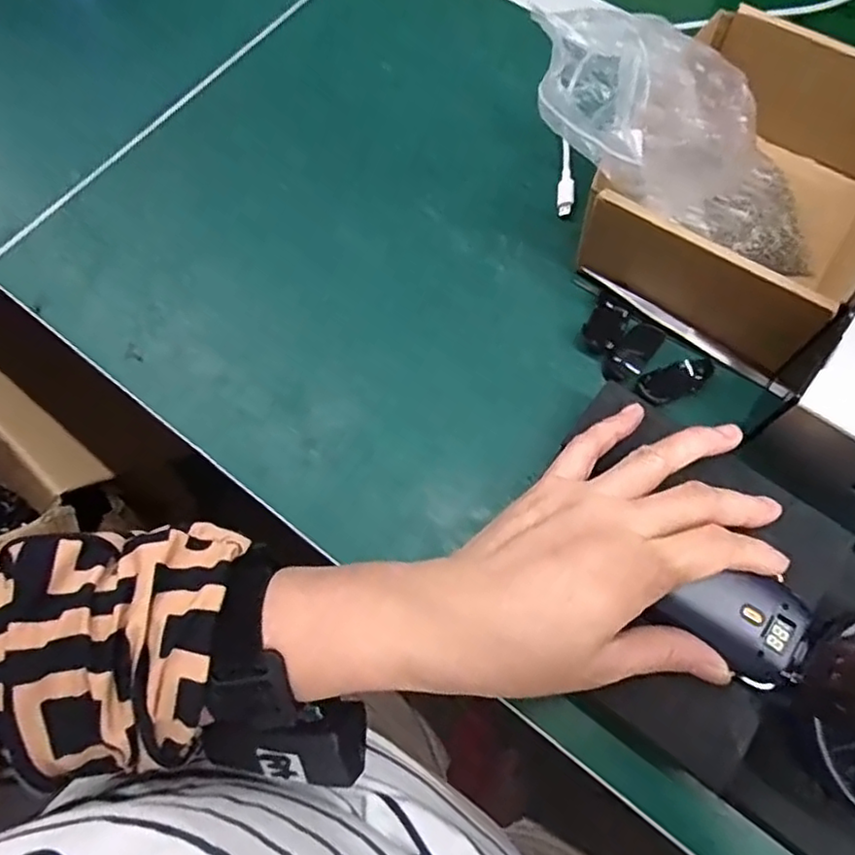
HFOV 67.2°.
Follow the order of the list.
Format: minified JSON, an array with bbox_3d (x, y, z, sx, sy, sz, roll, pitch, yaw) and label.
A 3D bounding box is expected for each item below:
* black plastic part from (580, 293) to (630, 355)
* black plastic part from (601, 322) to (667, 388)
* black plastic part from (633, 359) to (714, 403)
[{"bbox_3d":[0.103,-0.059,0.374,0.020,0.009,0.033,29,70,12],"label":"black plastic part"},{"bbox_3d":[0.118,-0.043,0.368,0.020,0.008,0.041,36,72,14],"label":"black plastic part"},{"bbox_3d":[0.139,-0.026,0.359,0.044,0.006,0.019,-20,68,-8],"label":"black plastic part"}]

